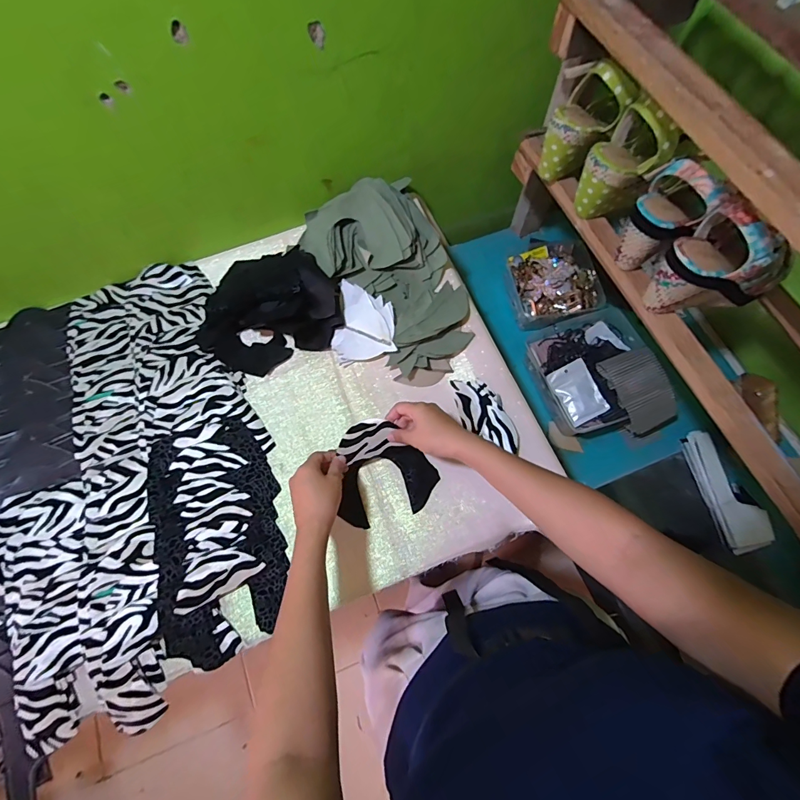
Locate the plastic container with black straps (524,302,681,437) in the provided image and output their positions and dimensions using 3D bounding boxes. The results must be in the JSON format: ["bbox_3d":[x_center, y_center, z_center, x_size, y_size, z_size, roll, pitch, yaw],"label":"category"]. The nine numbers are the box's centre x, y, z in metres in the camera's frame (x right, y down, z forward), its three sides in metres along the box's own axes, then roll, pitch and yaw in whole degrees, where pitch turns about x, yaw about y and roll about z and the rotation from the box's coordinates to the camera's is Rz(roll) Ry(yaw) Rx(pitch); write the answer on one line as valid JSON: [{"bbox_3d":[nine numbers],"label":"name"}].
[{"bbox_3d":[0.339,-0.045,0.701,0.204,0.086,0.232,-15,70,-6],"label":"plastic container with black straps"}]

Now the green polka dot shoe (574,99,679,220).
[{"bbox_3d":[0.275,-0.294,0.512,0.062,0.134,0.079,-31,73,-11],"label":"green polka dot shoe"}]

